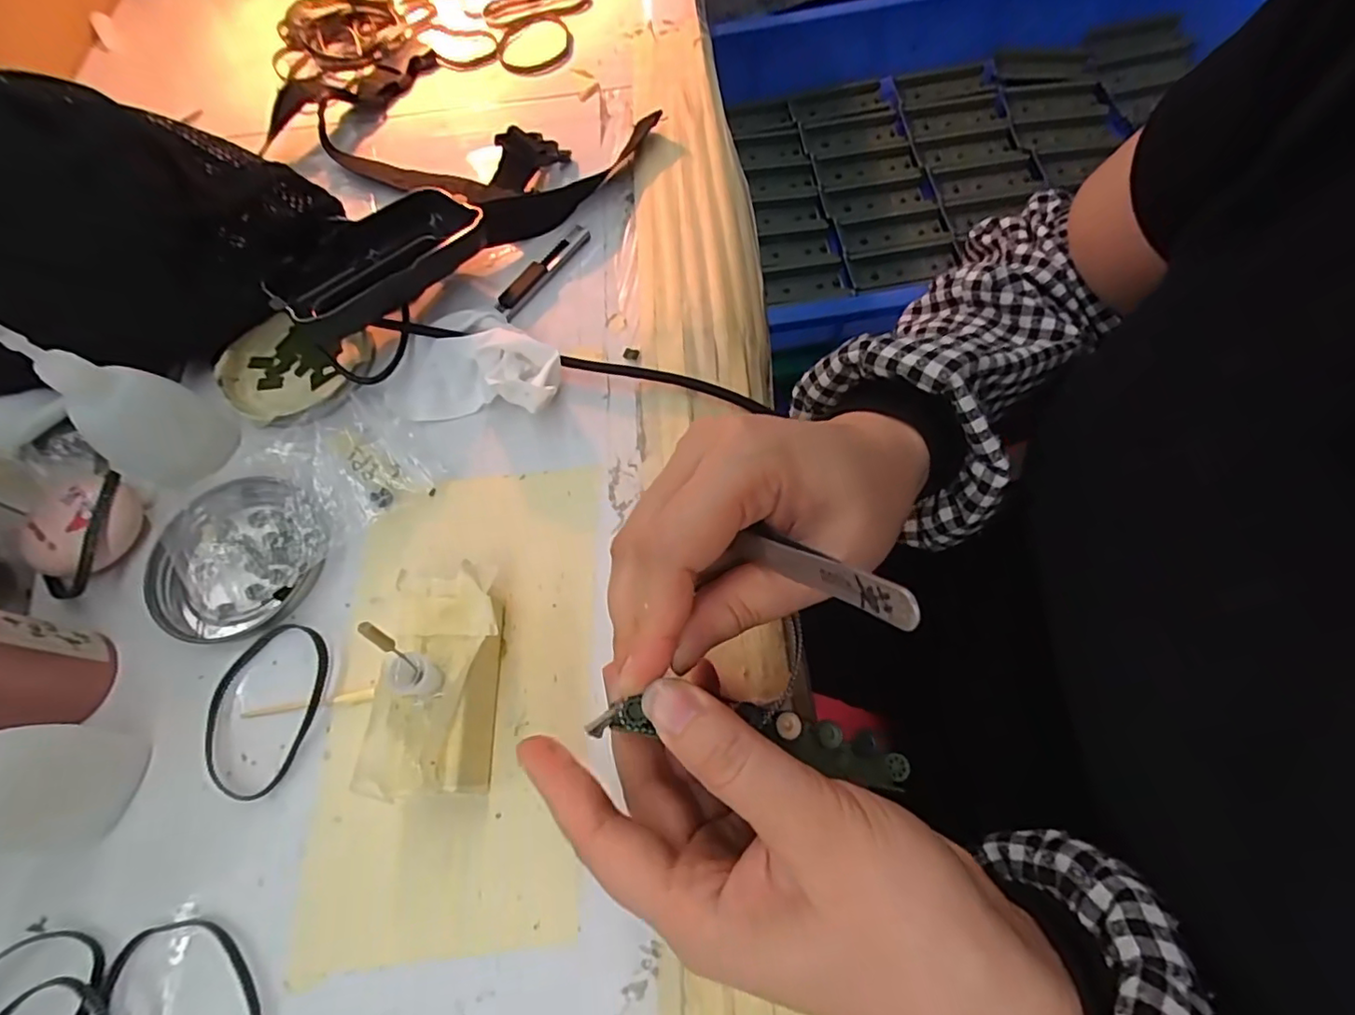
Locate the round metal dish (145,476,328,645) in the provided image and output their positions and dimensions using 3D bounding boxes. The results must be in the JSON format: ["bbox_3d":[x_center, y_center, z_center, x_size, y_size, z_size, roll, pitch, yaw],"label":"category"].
[{"bbox_3d":[-0.205,0.023,0.279,0.079,0.007,0.074,-1,66,2],"label":"round metal dish"}]

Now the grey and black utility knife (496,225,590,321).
[{"bbox_3d":[-0.076,-0.135,0.341,0.014,0.008,0.072,32,71,16],"label":"grey and black utility knife"}]

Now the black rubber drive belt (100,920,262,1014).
[{"bbox_3d":[-0.178,0.182,0.214,0.048,0.004,0.067,-39,70,-14],"label":"black rubber drive belt"}]

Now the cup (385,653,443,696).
[{"bbox_3d":[-0.095,0.061,0.217,0.013,0.018,0.013,-2,68,5],"label":"cup"}]

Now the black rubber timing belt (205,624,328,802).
[{"bbox_3d":[-0.177,0.085,0.256,0.046,0.004,0.070,14,67,9],"label":"black rubber timing belt"}]

